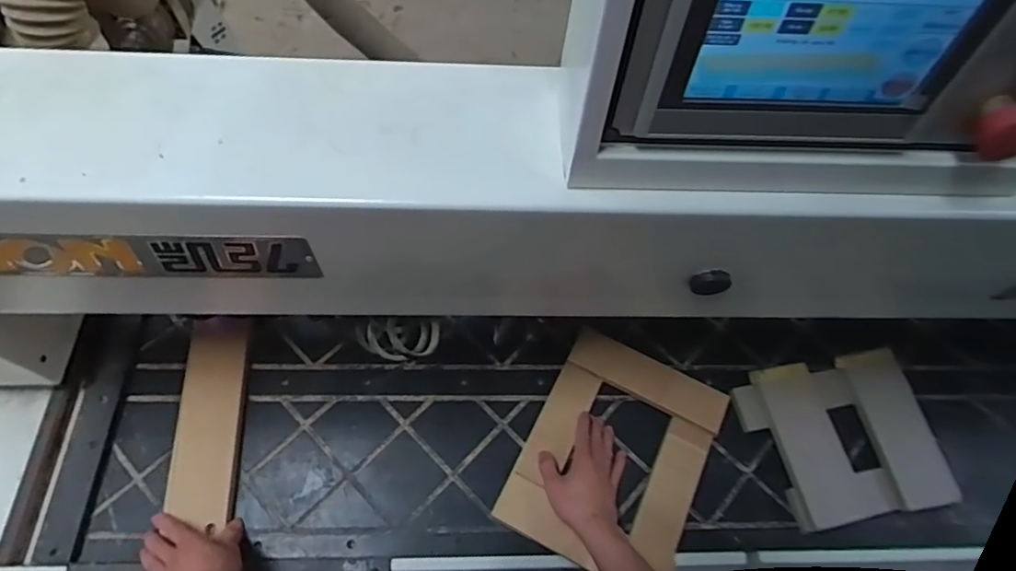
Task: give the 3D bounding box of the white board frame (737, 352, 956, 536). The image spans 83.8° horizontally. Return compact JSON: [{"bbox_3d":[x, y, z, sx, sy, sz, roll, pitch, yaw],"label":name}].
[{"bbox_3d":[0.512,0.225,0.853,0.283,0.032,0.228,-9,65,-8],"label":"white board frame"}]

